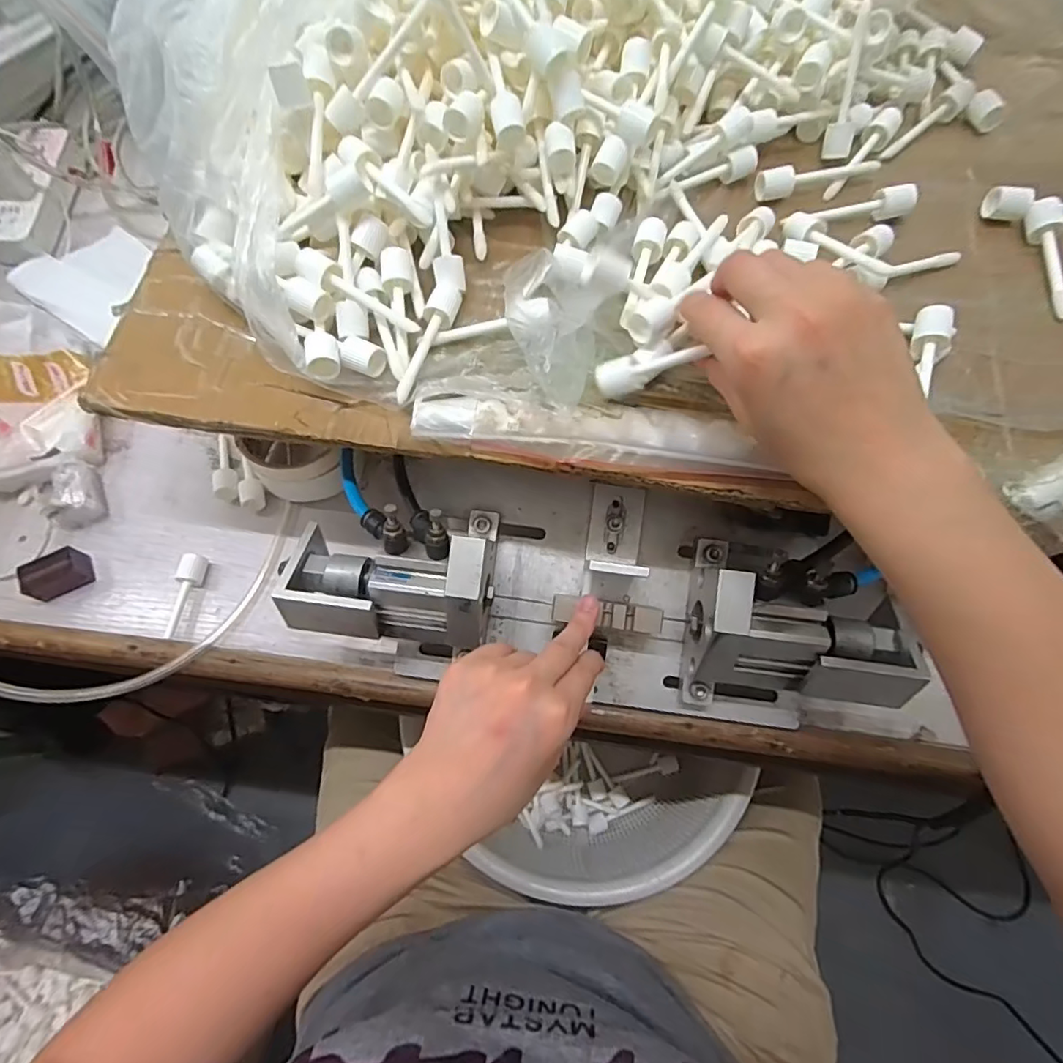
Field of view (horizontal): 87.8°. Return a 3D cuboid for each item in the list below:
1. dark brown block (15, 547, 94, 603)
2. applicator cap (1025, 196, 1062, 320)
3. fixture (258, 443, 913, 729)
[{"bbox_3d":[-0.361,0.032,0.420,0.041,0.023,0.025,-24,70,-9],"label":"dark brown block"},{"bbox_3d":[0.325,-0.170,0.344,0.017,0.022,0.081,2,68,1],"label":"applicator cap"},{"bbox_3d":[0.035,0.030,0.363,0.359,0.100,0.137,12,69,1],"label":"fixture"}]

